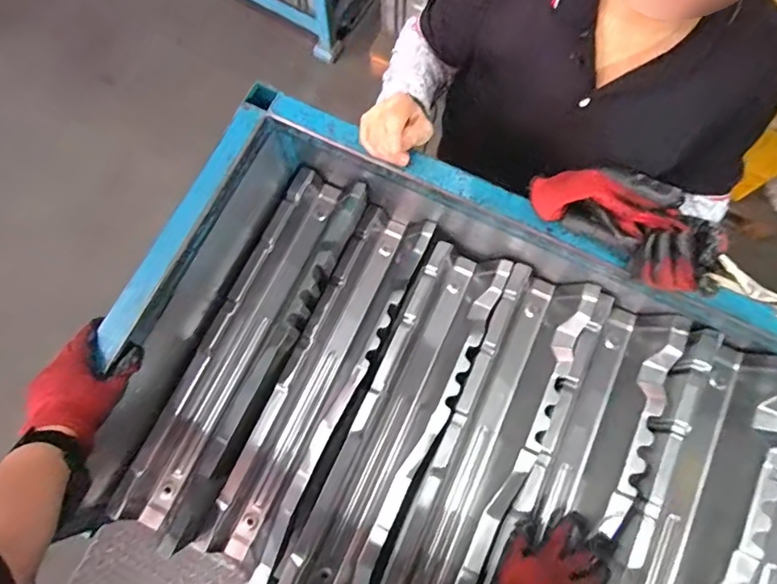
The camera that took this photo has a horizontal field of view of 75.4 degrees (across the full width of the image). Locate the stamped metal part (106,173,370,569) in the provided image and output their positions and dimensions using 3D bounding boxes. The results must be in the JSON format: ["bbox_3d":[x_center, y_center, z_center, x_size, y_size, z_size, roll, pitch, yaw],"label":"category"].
[{"bbox_3d":[-0.218,0.080,0.784,0.130,0.074,0.599,26,77,6],"label":"stamped metal part"}]

